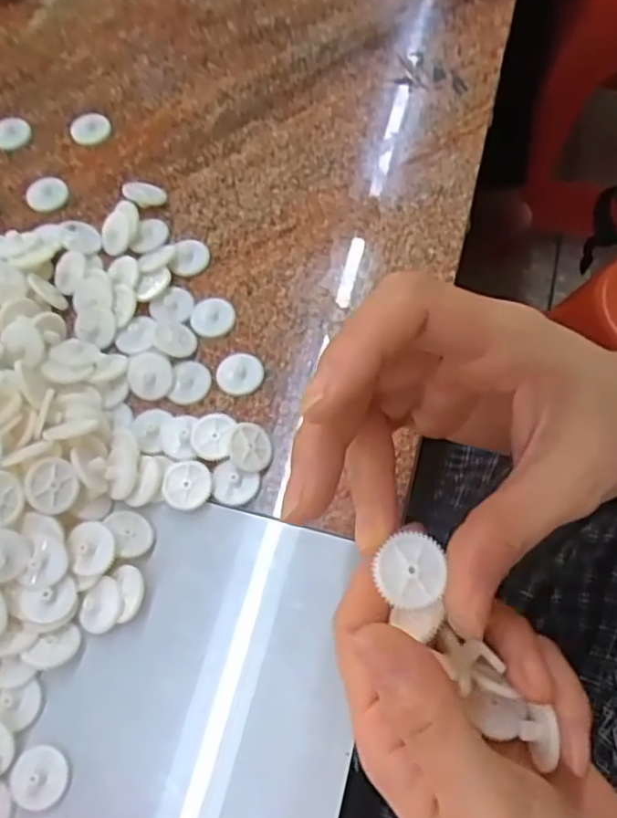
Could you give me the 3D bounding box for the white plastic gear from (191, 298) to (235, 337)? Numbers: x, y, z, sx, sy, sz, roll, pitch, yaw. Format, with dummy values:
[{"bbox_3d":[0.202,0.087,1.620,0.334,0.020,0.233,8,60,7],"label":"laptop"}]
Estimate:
[{"bbox_3d":[-0.048,-0.046,0.317,0.021,0.004,0.021,-8,66,-1],"label":"white plastic gear"}]

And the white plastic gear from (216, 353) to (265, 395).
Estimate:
[{"bbox_3d":[-0.033,-0.017,0.304,0.022,0.004,0.021,7,66,6],"label":"white plastic gear"}]

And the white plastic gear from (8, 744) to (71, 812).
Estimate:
[{"bbox_3d":[-0.100,0.136,0.236,0.021,0.004,0.020,-1,66,2],"label":"white plastic gear"}]

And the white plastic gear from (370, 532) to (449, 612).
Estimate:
[{"bbox_3d":[0.030,0.046,0.184,0.019,0.004,0.021,3,66,4],"label":"white plastic gear"}]

